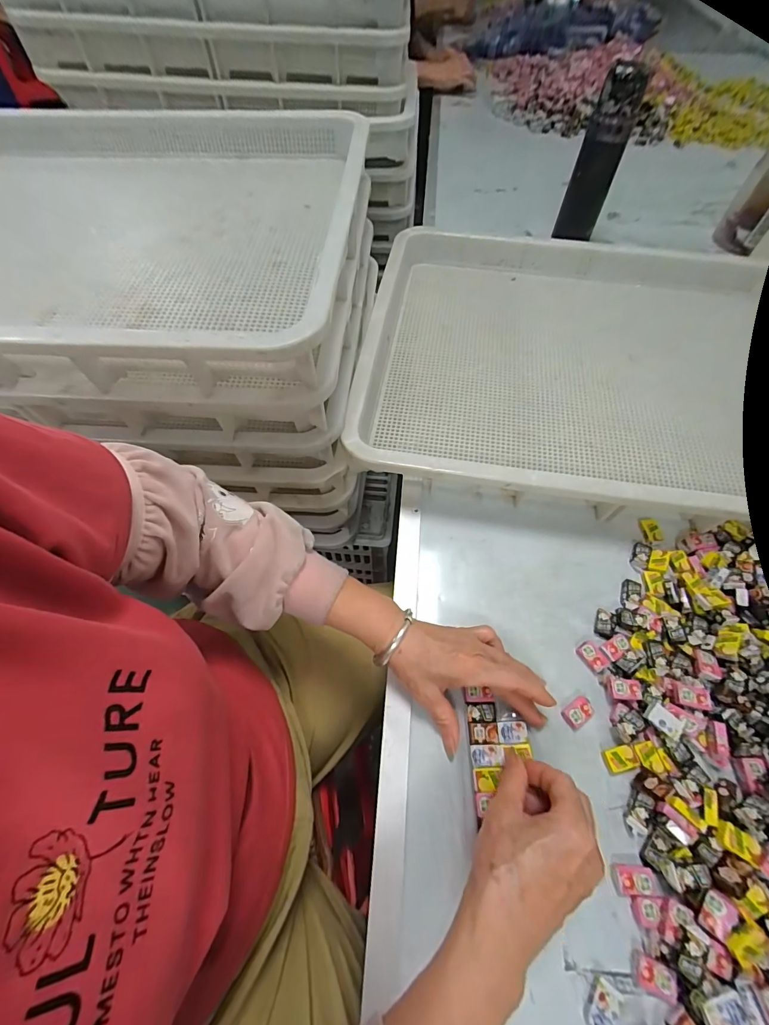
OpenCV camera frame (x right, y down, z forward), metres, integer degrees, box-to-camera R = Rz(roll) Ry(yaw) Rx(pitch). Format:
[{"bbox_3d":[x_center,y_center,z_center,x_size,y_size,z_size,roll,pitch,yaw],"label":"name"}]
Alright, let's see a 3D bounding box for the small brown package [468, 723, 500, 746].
[{"bbox_3d":[0.087,0.193,0.347,0.026,0.004,0.016,-3,60,-2],"label":"small brown package"}]

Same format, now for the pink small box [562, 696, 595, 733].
[{"bbox_3d":[0.177,0.182,0.361,0.030,0.009,0.020,-31,65,-16],"label":"pink small box"}]

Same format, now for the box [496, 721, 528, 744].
[{"bbox_3d":[0.113,0.195,0.353,0.026,0.011,0.017,-3,60,-1],"label":"box"}]

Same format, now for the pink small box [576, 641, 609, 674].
[{"bbox_3d":[0.202,0.138,0.383,0.020,0.006,0.026,-26,63,-14],"label":"pink small box"}]

